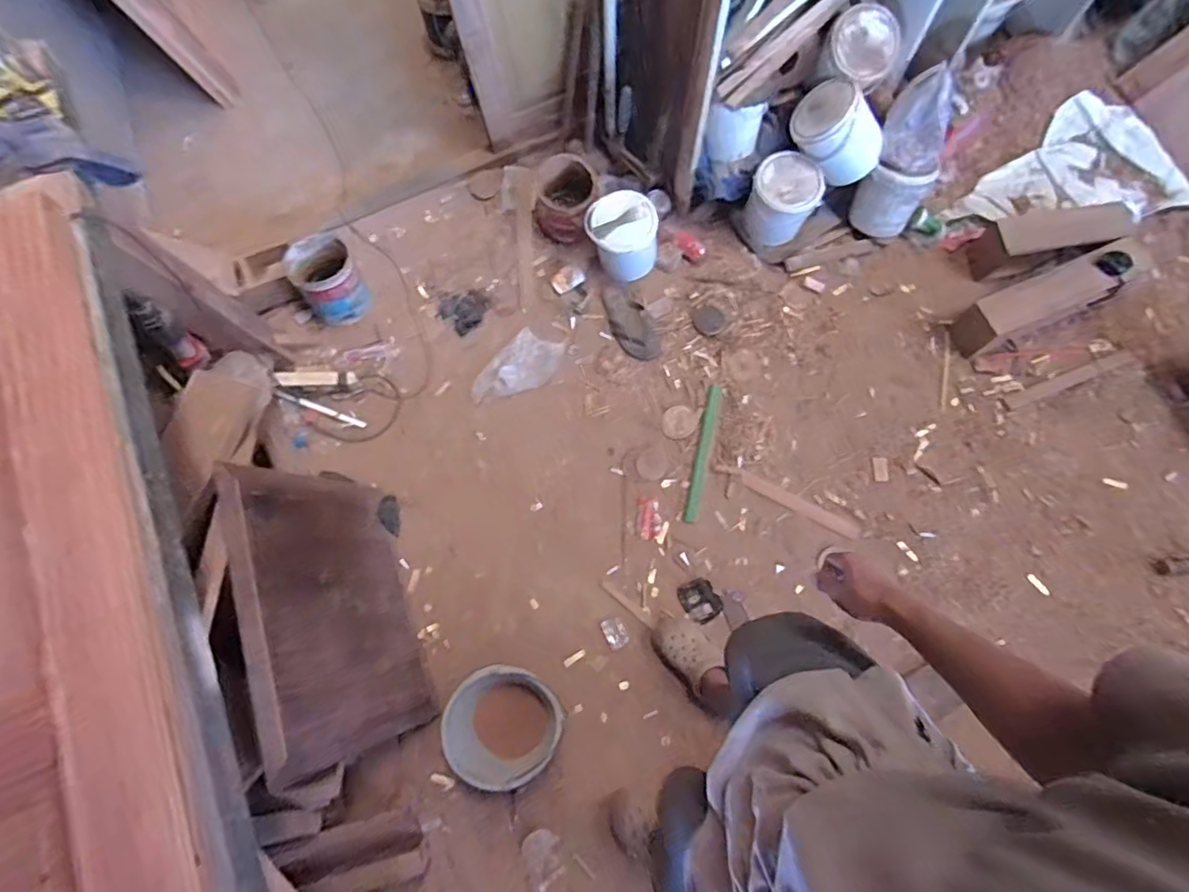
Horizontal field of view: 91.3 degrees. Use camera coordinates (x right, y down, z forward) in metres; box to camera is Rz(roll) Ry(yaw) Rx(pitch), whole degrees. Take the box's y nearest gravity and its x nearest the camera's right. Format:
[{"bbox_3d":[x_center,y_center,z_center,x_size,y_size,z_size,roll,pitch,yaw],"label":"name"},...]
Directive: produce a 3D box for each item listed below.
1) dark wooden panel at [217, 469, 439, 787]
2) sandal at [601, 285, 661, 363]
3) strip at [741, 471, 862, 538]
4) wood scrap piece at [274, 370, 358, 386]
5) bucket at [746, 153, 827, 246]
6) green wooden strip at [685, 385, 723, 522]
[{"bbox_3d":[-0.576,0.359,1.298,0.033,0.504,0.610,-21,74,14],"label":"dark wooden panel"},{"bbox_3d":[0.106,-0.367,1.735,0.114,0.022,0.251,-27,75,-5],"label":"sandal"},{"bbox_3d":[0.547,0.157,1.547,0.330,0.009,0.037,28,77,10],"label":"strip"},{"bbox_3d":[-0.804,-0.197,1.686,0.209,0.020,0.049,-1,73,-16],"label":"wood scrap piece"},{"bbox_3d":[0.535,-0.695,1.659,0.177,0.168,0.181,-1,74,3],"label":"bucket"},{"bbox_3d":[0.301,0.015,1.595,0.039,0.010,0.384,12,75,5],"label":"green wooden strip"}]

